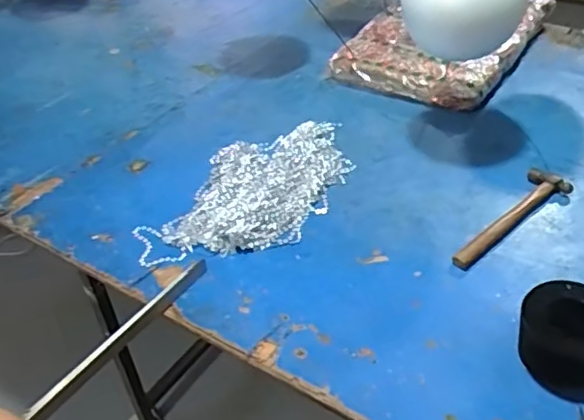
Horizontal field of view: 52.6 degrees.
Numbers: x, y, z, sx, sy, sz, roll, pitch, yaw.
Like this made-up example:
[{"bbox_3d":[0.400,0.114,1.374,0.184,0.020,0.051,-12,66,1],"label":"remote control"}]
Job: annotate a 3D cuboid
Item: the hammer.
[{"bbox_3d":[0.344,0.010,0.964,0.278,0.023,0.071,-29,46,-27],"label":"hammer"}]

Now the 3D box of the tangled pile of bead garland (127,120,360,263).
[{"bbox_3d":[-0.056,-0.045,1.056,0.244,0.030,0.428,20,45,26],"label":"tangled pile of bead garland"}]

